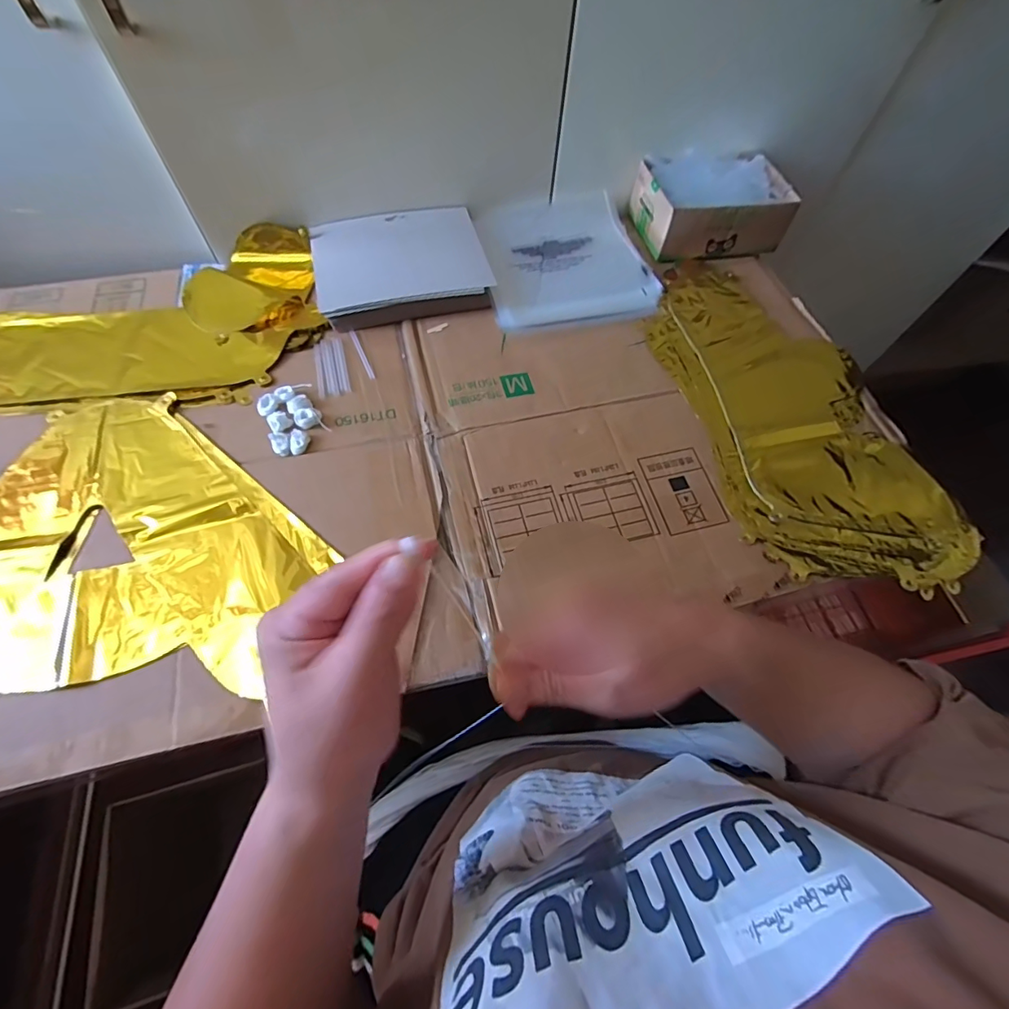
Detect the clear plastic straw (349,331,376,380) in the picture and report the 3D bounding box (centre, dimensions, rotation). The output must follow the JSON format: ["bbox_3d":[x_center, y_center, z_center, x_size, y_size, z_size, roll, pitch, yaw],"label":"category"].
[{"bbox_3d":[-0.163,-0.173,0.548,0.007,0.004,0.078,-22,66,-14],"label":"clear plastic straw"}]

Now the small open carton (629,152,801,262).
[{"bbox_3d":[0.279,-0.407,0.651,0.177,0.064,0.125,-6,63,-7],"label":"small open carton"}]

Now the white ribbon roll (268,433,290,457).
[{"bbox_3d":[-0.224,-0.062,0.481,0.018,0.007,0.026,-24,67,-15],"label":"white ribbon roll"}]

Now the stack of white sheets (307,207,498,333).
[{"bbox_3d":[-0.128,-0.297,0.595,0.202,0.029,0.159,-12,64,-10],"label":"stack of white sheets"}]

